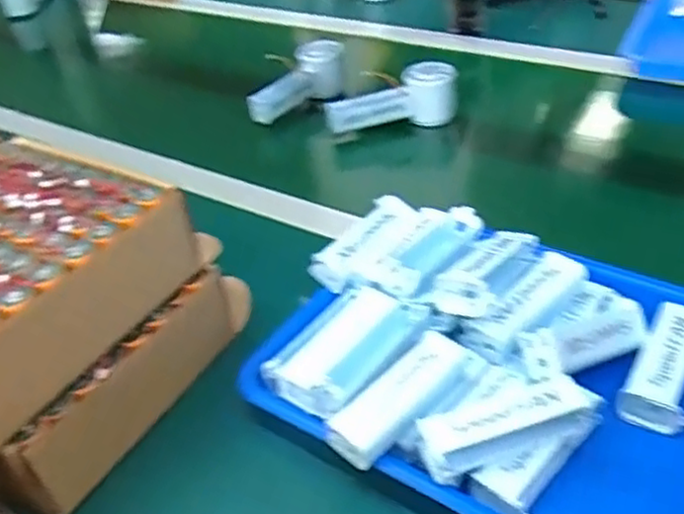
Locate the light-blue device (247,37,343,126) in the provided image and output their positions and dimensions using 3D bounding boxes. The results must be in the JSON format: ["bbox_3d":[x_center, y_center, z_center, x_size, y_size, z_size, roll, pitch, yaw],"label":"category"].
[{"bbox_3d":[-0.056,-0.216,0.885,0.045,0.064,0.152,30,64,37],"label":"light-blue device"}]

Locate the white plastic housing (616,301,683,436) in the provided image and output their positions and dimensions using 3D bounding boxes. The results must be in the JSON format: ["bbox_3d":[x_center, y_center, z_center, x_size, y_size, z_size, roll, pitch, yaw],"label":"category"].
[{"bbox_3d":[0.227,0.073,0.484,0.041,0.018,0.106,18,45,28],"label":"white plastic housing"}]

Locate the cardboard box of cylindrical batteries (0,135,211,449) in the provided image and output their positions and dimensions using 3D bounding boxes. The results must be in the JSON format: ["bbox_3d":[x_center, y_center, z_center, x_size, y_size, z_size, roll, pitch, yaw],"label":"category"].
[{"bbox_3d":[-0.237,0.008,0.487,0.221,0.081,0.198,19,45,29],"label":"cardboard box of cylindrical batteries"}]

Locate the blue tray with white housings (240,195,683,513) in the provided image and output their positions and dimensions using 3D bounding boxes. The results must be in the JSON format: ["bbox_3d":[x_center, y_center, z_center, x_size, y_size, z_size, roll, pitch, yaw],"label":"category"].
[{"bbox_3d":[0.116,0.069,0.481,0.334,0.073,0.234,17,45,28],"label":"blue tray with white housings"}]

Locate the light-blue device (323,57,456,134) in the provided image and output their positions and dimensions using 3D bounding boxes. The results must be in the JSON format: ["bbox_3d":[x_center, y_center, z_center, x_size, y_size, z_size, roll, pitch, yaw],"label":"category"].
[{"bbox_3d":[0.056,-0.187,0.831,0.154,0.059,0.058,-12,39,-5],"label":"light-blue device"}]

